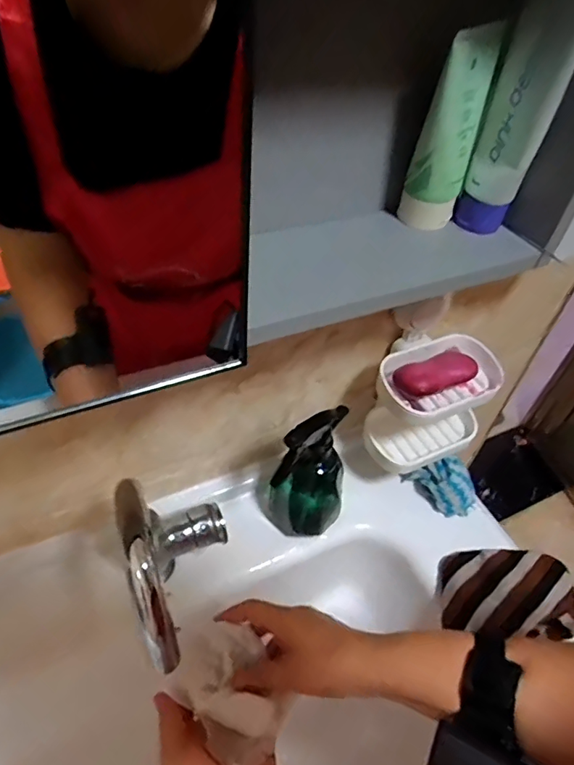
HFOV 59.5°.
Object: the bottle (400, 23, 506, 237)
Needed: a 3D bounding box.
[{"bbox_3d":[0.119,-0.181,0.372,0.043,0.131,0.047,18,48,10],"label":"bottle"}]

